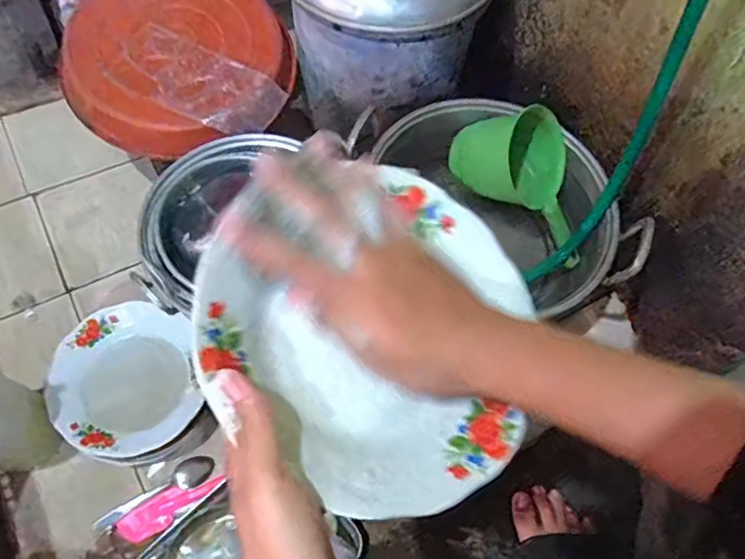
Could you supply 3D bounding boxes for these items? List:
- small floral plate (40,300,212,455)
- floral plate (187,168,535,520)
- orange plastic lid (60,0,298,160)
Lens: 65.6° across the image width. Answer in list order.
[{"bbox_3d":[-0.339,0.135,0.797,0.188,0.023,0.204,12,62,-23],"label":"small floral plate"},{"bbox_3d":[-0.003,0.026,0.348,0.198,0.040,0.205,6,70,-16],"label":"floral plate"},{"bbox_3d":[-0.282,-0.325,0.856,0.321,0.039,0.307,2,70,-6],"label":"orange plastic lid"}]

